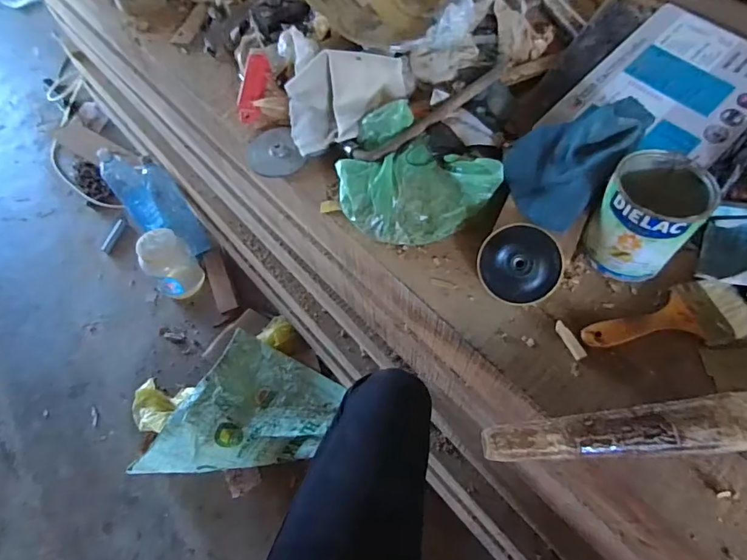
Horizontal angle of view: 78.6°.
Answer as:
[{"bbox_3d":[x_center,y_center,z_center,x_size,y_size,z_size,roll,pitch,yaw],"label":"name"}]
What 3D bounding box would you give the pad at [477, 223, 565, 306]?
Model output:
[{"bbox_3d":[0.162,-0.017,0.506,0.088,0.028,0.087,5,93,20],"label":"pad"}]

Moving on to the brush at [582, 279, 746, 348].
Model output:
[{"bbox_3d":[0.317,0.039,0.501,0.181,0.013,0.072,-5,58,-1],"label":"brush"}]

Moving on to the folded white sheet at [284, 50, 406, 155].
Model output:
[{"bbox_3d":[-0.033,-0.256,0.635,0.177,0.072,0.123,-8,58,-2],"label":"folded white sheet"}]

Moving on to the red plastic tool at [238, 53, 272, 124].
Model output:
[{"bbox_3d":[-0.185,-0.298,0.708,0.035,0.019,0.112,8,80,8],"label":"red plastic tool"}]

